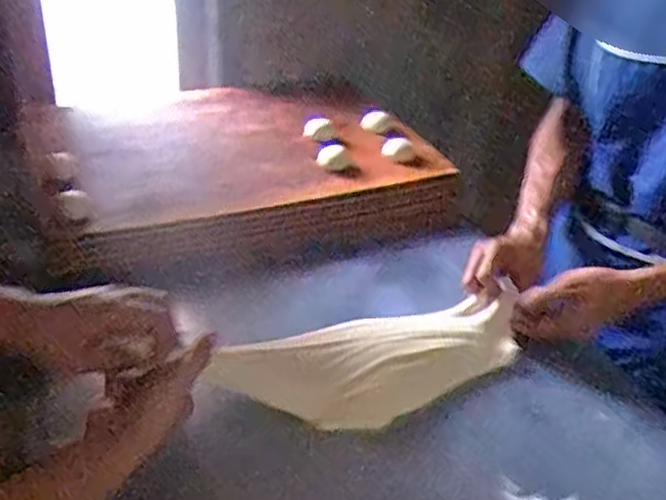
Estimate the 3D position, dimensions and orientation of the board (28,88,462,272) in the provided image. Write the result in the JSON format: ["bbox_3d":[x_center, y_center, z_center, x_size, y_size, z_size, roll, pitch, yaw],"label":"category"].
[{"bbox_3d":[-0.140,-0.146,1.115,0.572,0.094,0.346,-11,38,-30],"label":"board"}]

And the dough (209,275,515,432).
[{"bbox_3d":[0.054,0.112,0.766,0.356,0.065,0.122,-19,40,-31],"label":"dough"}]

